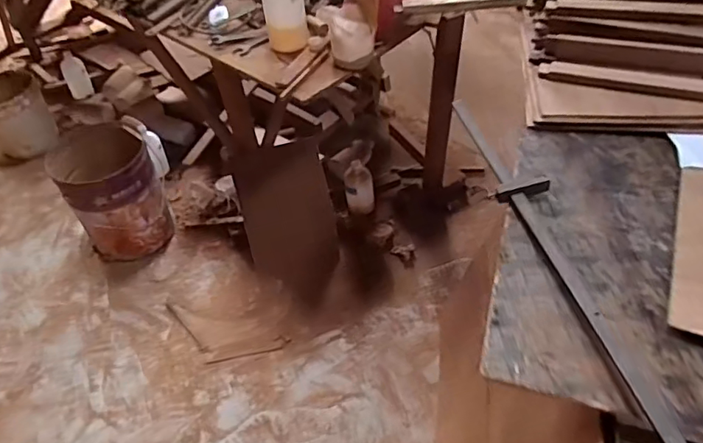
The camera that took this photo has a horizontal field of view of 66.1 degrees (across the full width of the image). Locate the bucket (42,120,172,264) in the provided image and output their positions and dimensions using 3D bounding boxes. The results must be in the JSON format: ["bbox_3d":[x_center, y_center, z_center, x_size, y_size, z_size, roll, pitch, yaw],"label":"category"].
[{"bbox_3d":[-0.752,-0.076,1.752,0.273,0.394,0.268,-2,47,2],"label":"bucket"}]

